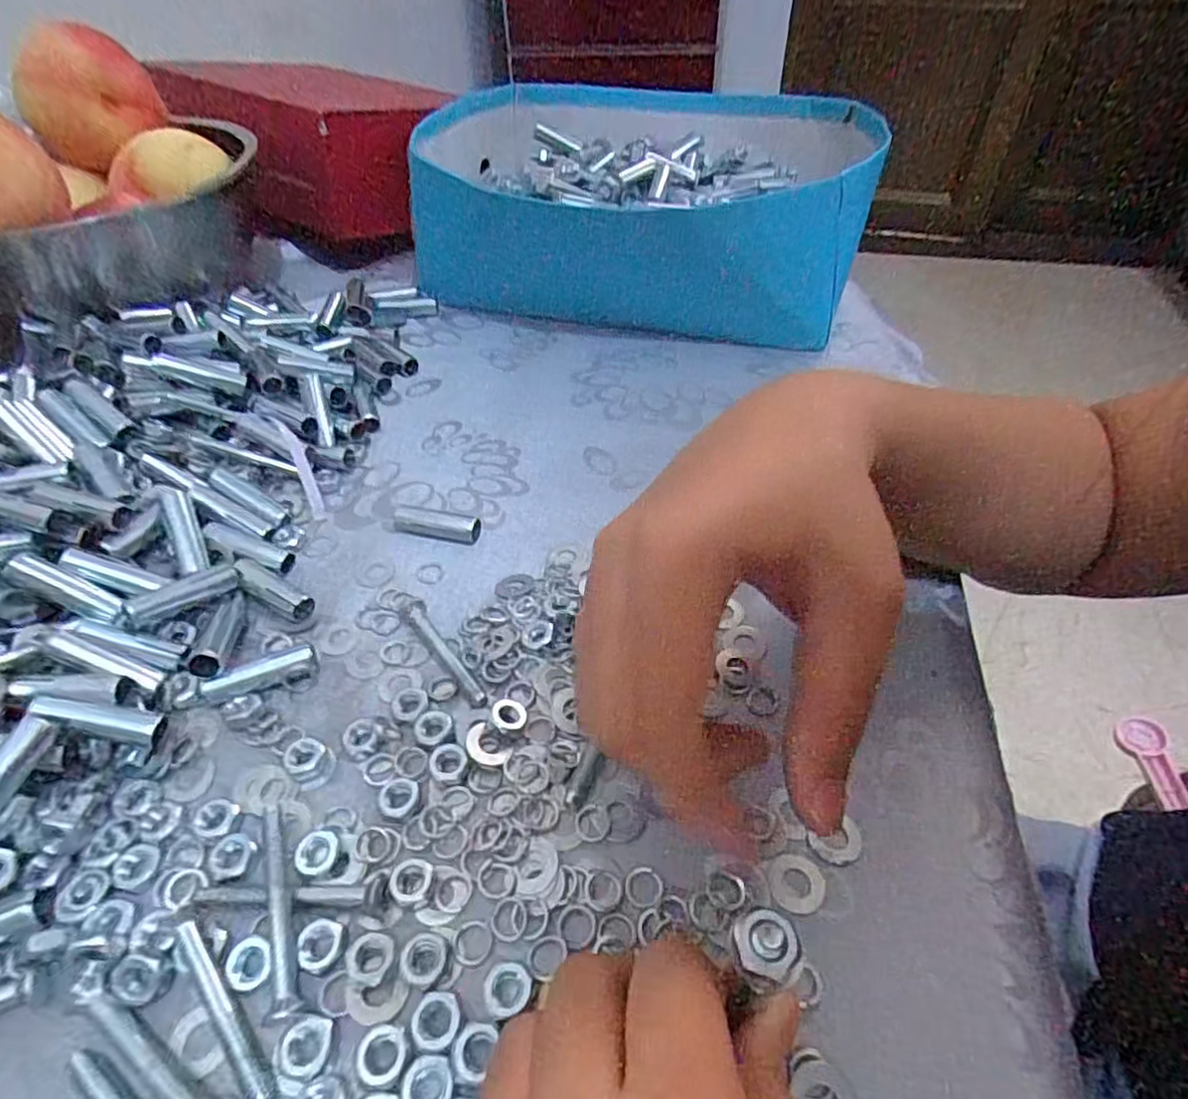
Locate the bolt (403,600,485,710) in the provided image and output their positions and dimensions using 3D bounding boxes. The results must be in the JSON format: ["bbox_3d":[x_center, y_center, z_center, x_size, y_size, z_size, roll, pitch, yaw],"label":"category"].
[{"bbox_3d":[-0.060,0.038,0.256,0.008,0.007,0.064,-27,51,-23],"label":"bolt"}]

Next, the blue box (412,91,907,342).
[{"bbox_3d":[0.037,-0.266,0.494,0.295,0.094,0.258,11,47,12],"label":"blue box"}]

